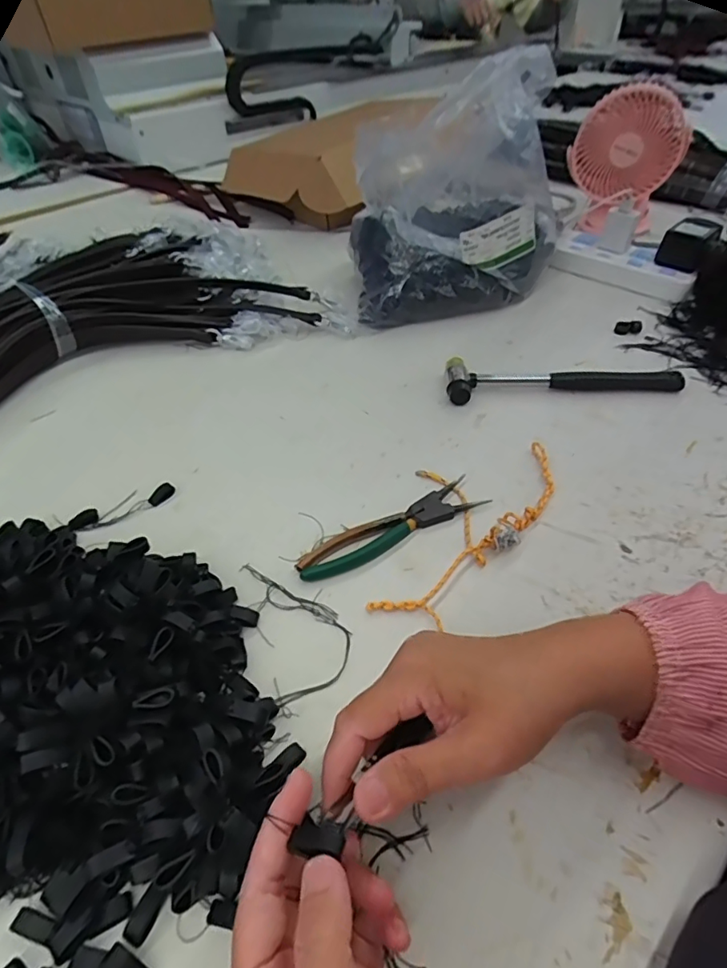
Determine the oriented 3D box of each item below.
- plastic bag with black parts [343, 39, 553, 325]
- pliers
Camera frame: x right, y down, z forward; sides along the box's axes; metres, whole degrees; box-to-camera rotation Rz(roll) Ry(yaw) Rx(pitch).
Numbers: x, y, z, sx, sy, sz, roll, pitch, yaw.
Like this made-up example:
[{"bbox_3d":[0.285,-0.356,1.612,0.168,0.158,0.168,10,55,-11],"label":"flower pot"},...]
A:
[{"bbox_3d":[0.112,-0.345,0.607,0.254,0.227,0.198,-7,46,-4],"label":"plastic bag with black parts"},{"bbox_3d":[0.023,0.035,0.411,0.161,0.009,0.034,-23,50,-18],"label":"pliers"}]

